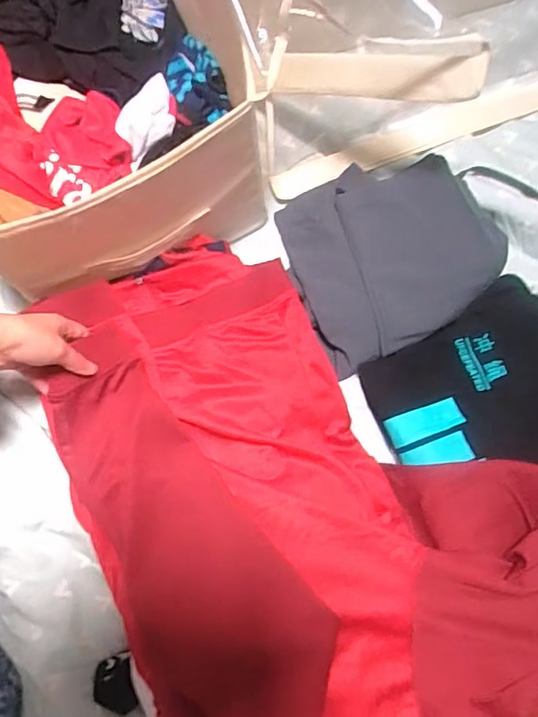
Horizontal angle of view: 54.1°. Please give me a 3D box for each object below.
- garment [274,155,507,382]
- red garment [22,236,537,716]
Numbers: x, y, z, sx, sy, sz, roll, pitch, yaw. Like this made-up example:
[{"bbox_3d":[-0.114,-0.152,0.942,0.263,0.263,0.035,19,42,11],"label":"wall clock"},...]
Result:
[{"bbox_3d":[0.148,-0.139,0.674,0.263,0.051,0.234,-28,80,-6],"label":"garment"},{"bbox_3d":[0.052,0.175,0.571,0.494,0.084,0.666,-22,80,-5],"label":"red garment"}]

